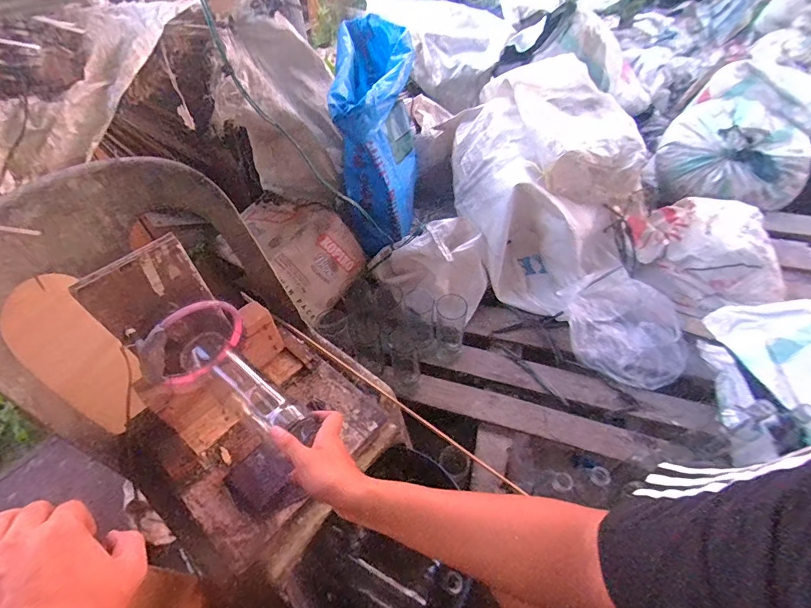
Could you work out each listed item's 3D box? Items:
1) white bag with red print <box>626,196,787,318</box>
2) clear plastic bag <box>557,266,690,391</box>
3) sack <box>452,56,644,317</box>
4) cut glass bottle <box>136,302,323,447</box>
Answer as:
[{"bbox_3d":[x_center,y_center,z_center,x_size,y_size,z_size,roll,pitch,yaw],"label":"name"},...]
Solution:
[{"bbox_3d":[0.828,-0.146,1.154,0.247,0.210,0.442,-8,54,-4],"label":"white bag with red print"},{"bbox_3d":[0.594,0.054,1.112,0.318,0.101,0.334,-34,60,-21],"label":"clear plastic bag"},{"bbox_3d":[0.411,-0.367,1.267,0.451,0.368,0.707,-12,54,-7],"label":"sack"},{"bbox_3d":[-0.248,0.103,0.584,0.278,0.111,0.142,39,63,10],"label":"cut glass bottle"}]

